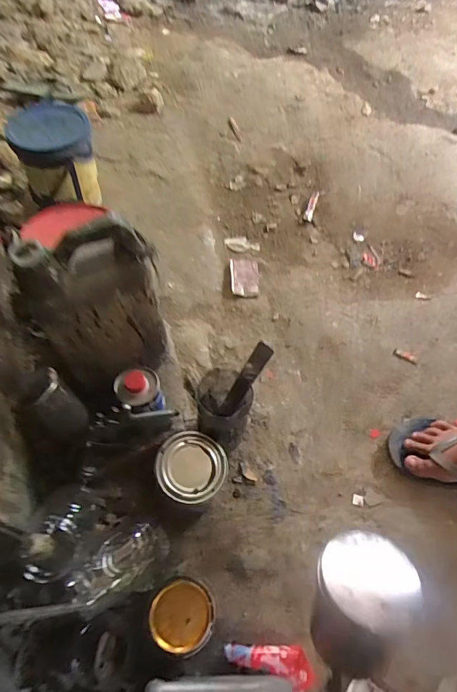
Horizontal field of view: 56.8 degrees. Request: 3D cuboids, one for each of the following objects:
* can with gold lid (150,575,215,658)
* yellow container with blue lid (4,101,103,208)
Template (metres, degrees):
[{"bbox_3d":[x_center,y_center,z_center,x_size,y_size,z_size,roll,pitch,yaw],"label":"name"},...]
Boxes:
[{"bbox_3d":[-0.066,0.395,0.627,0.087,0.067,0.090,1,58,-1],"label":"can with gold lid"},{"bbox_3d":[-0.403,-0.449,1.006,0.159,0.174,0.188,-12,59,-9],"label":"yellow container with blue lid"}]

